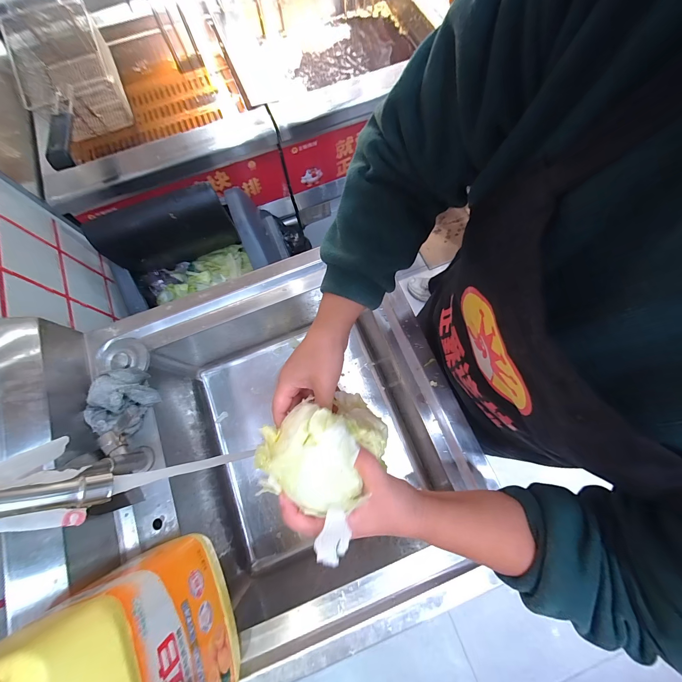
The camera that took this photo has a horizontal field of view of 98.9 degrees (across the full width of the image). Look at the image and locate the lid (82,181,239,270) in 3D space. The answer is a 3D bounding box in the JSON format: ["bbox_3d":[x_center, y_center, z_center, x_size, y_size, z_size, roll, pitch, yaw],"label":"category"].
[{"bbox_3d":[-0.362,-0.222,0.622,0.251,0.176,0.039,-26,75,-5],"label":"lid"}]

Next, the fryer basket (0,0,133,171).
[{"bbox_3d":[-0.586,-0.548,0.662,0.209,0.141,0.483,-31,76,-6],"label":"fryer basket"}]

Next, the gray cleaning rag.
[{"bbox_3d":[-0.357,0.095,0.471,0.095,0.044,0.097,33,78,10],"label":"gray cleaning rag"}]

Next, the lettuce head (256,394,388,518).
[{"bbox_3d":[-0.014,0.100,0.280,0.095,0.089,0.110,38,79,11],"label":"lettuce head"}]

